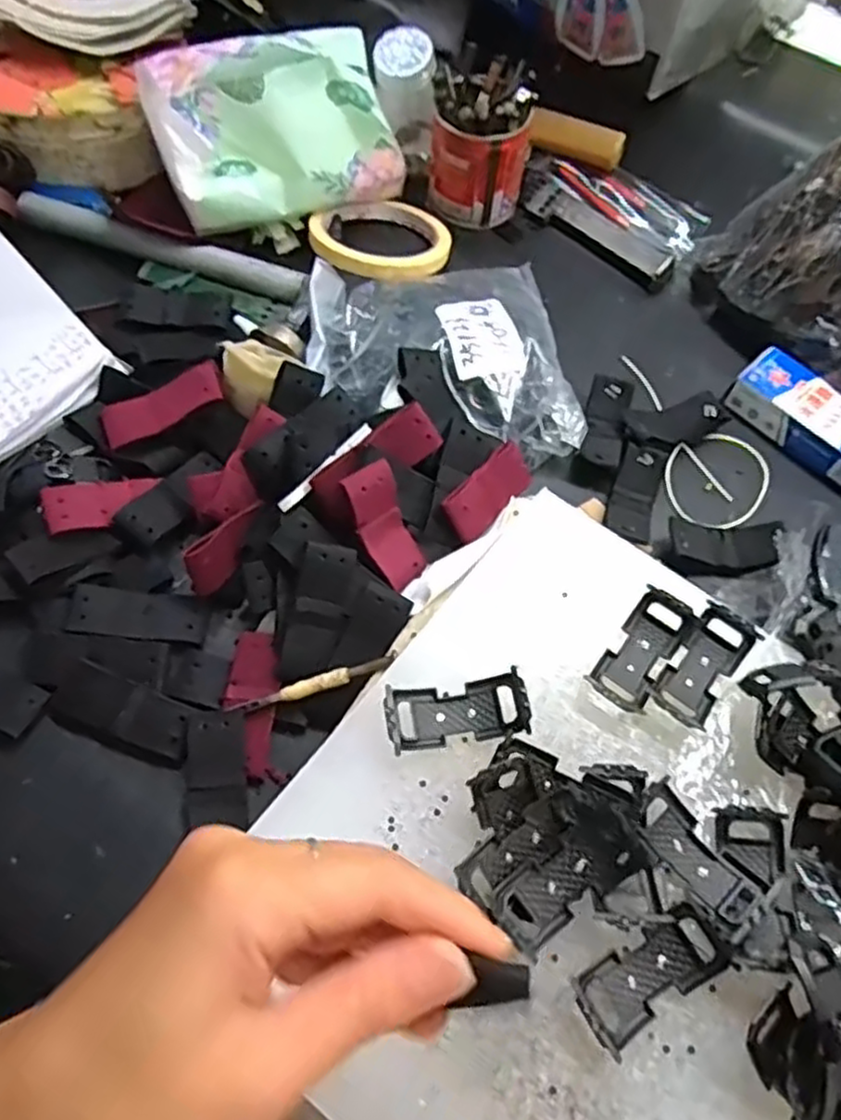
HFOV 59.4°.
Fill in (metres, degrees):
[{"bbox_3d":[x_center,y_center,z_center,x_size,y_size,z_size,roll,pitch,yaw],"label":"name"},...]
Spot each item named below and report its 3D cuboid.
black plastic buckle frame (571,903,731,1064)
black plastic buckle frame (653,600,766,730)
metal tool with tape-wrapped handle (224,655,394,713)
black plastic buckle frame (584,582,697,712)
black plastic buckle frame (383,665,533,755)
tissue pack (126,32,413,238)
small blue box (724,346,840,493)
[{"bbox_3d":[0.082,0.150,0.266,0.055,0.014,0.026,-29,67,-16],"label":"black plastic buckle frame"},{"bbox_3d":[0.124,0.048,0.322,0.025,0.013,0.056,33,66,14],"label":"black plastic buckle frame"},{"bbox_3d":[-0.051,0.059,0.343,0.079,0.006,0.008,-19,61,2],"label":"metal tool with tape-wrapped handle"},{"bbox_3d":[0.097,0.040,0.325,0.025,0.014,0.057,34,66,14],"label":"black plastic buckle frame"},{"bbox_3d":[0.015,0.064,0.306,0.059,0.015,0.025,-8,63,-7],"label":"black plastic buckle frame"},{"bbox_3d":[-0.092,-0.276,0.476,0.152,0.086,0.086,-17,65,-10],"label":"tissue pack"},{"bbox_3d":[0.238,-0.081,0.442,0.041,0.025,0.103,-39,71,-20],"label":"small blue box"}]

